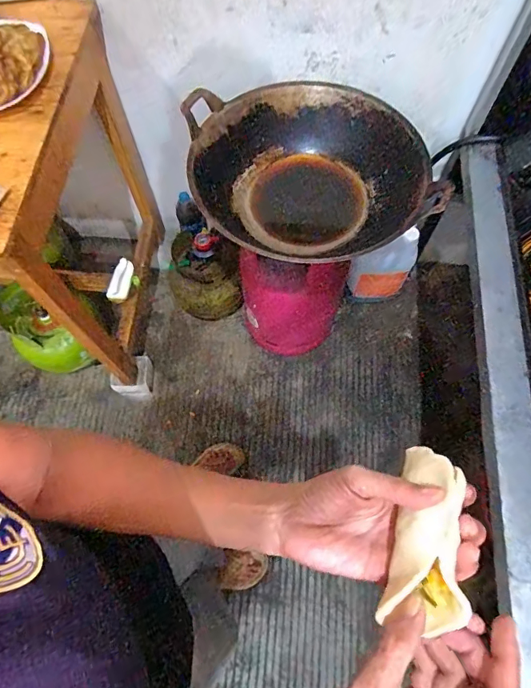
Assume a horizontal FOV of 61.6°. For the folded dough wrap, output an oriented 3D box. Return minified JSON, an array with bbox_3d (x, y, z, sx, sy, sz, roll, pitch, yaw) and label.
[{"bbox_3d":[0.102,0.116,0.283,0.047,0.037,0.111,12,59,6],"label":"folded dough wrap"}]

